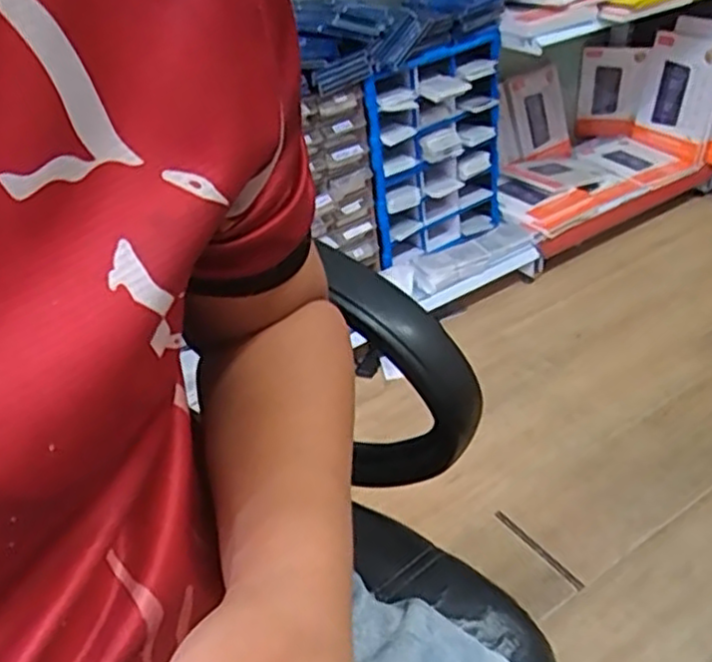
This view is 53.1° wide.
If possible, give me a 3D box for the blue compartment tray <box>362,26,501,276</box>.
[{"bbox_3d":[0.185,-0.392,1.616,0.377,0.424,0.097,-28,41,-27],"label":"blue compartment tray"}]

